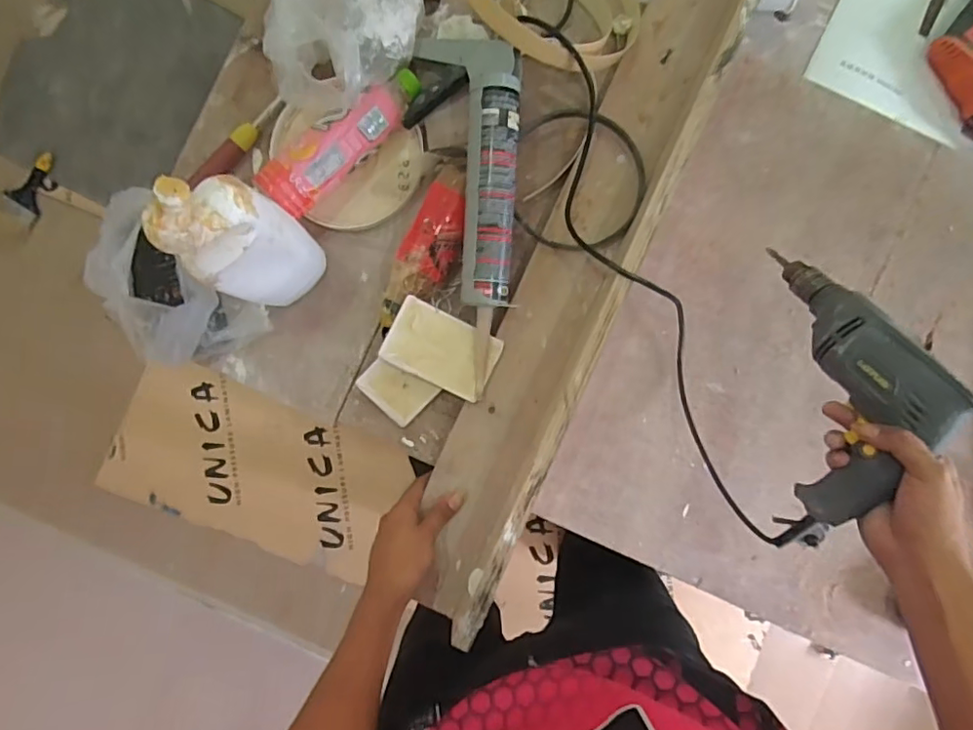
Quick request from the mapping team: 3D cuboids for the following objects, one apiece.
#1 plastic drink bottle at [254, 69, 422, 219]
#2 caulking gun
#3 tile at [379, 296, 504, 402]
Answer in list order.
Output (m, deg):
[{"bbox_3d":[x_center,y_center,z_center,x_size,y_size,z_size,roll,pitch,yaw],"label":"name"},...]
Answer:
[{"bbox_3d":[-0.154,-0.248,0.628,0.052,0.052,0.205,44,89,0],"label":"plastic drink bottle"},{"bbox_3d":[-0.028,-0.198,0.618,0.122,0.053,0.270,2,89,-1],"label":"caulking gun"},{"bbox_3d":[-0.049,-0.017,0.646,0.121,0.013,0.079,27,101,-2],"label":"tile"}]

